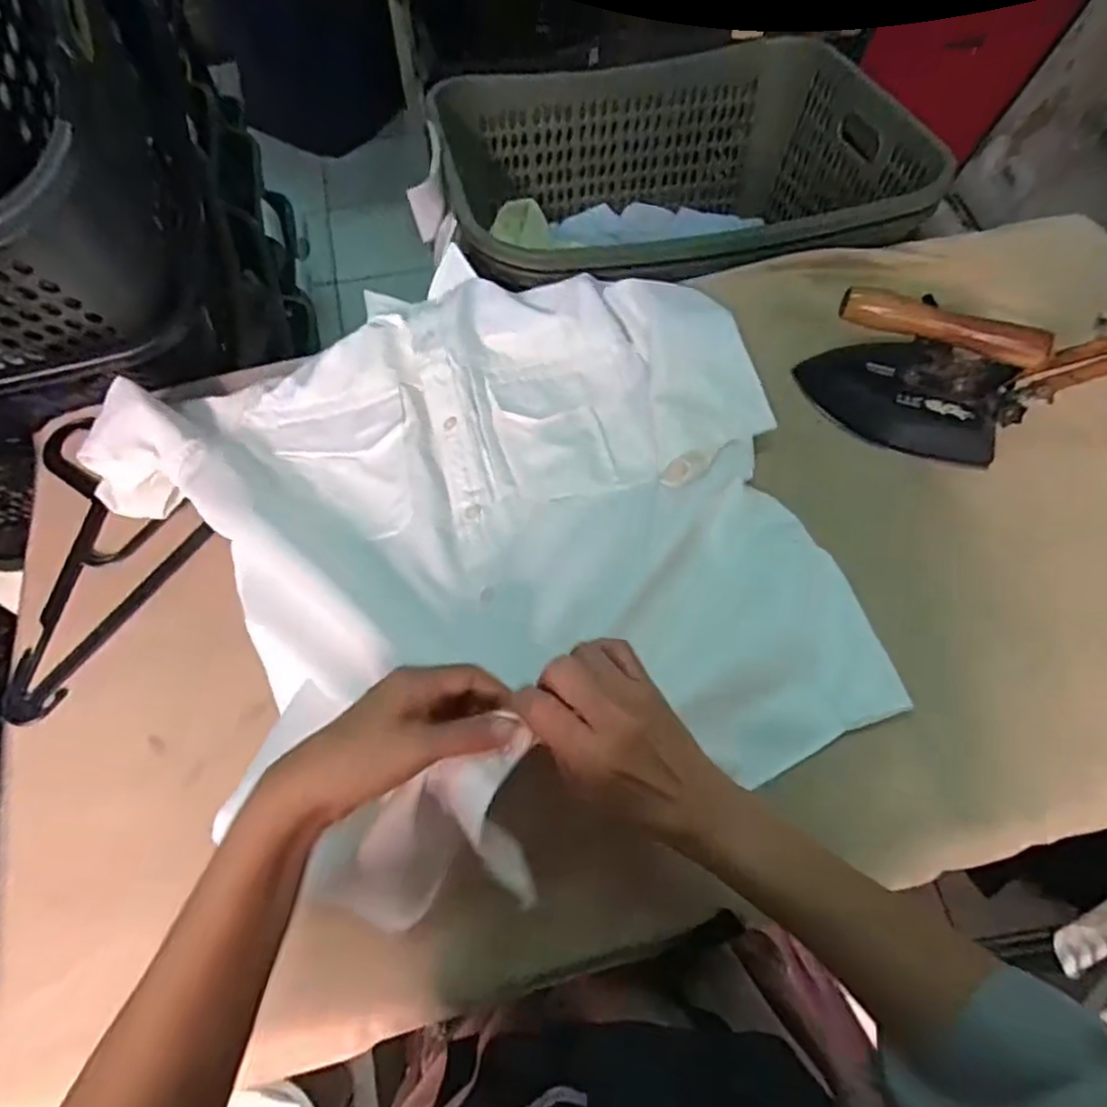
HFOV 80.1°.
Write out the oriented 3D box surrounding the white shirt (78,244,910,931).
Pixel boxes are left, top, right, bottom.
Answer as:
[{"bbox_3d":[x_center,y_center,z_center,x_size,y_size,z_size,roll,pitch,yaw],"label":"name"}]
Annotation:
[{"bbox_3d":[-0.046,-0.030,0.512,0.544,0.139,0.495,0,65,0],"label":"white shirt"}]

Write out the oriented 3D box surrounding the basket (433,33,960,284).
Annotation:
[{"bbox_3d":[0.149,-0.445,0.890,0.561,0.259,0.453,-11,65,-5],"label":"basket"}]

